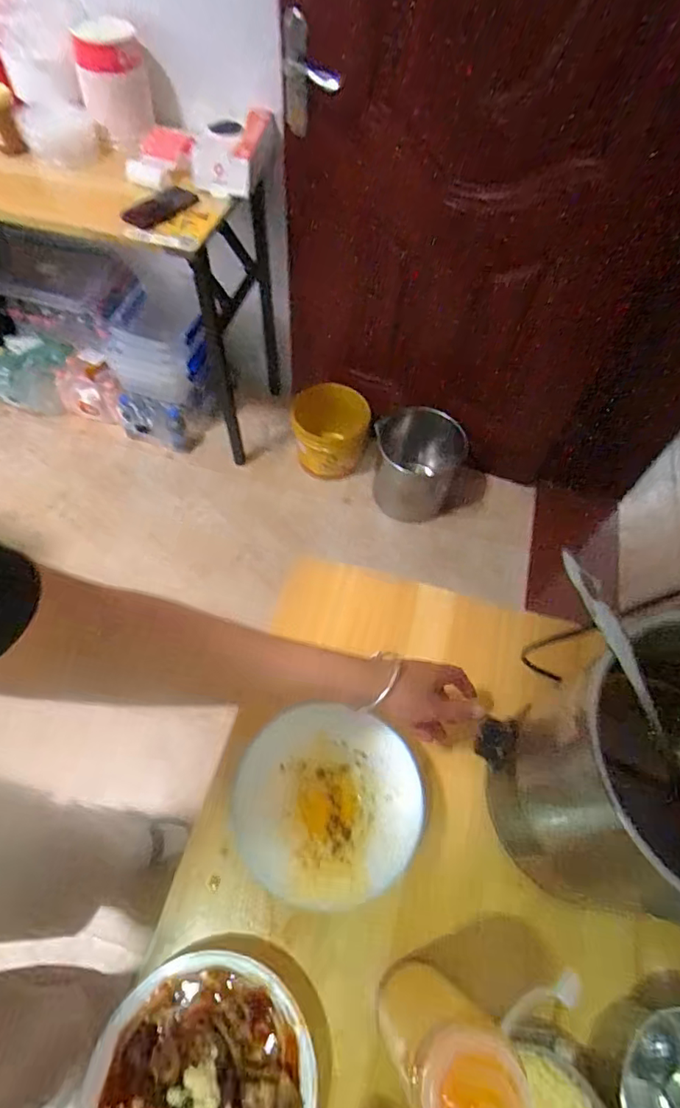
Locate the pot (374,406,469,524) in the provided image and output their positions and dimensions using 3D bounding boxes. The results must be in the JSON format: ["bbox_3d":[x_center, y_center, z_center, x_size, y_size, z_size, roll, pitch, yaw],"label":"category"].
[{"bbox_3d":[0.208,-0.259,1.533,0.268,0.239,0.210,27,62,12],"label":"pot"}]

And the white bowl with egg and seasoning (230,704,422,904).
[{"bbox_3d":[-0.011,0.239,0.504,0.171,0.048,0.162,1,59,-2],"label":"white bowl with egg and seasoning"}]

